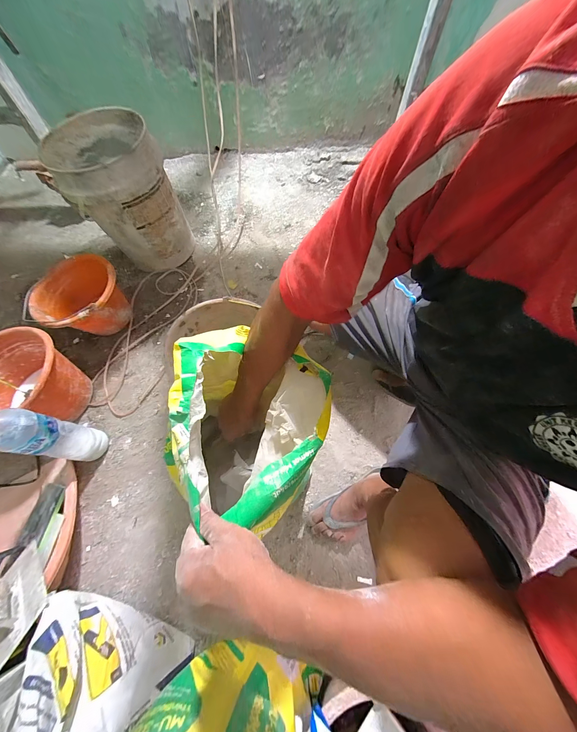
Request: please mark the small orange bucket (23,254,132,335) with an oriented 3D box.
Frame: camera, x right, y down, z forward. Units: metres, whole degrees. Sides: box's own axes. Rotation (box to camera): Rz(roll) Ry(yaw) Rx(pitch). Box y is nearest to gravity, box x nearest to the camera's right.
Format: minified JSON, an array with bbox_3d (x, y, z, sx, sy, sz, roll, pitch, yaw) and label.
[{"bbox_3d":[-0.646,-0.204,0.833,0.237,0.181,0.252,-1,68,2],"label":"small orange bucket"}]

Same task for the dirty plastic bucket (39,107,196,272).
[{"bbox_3d":[-0.523,-0.549,0.861,0.264,0.375,0.279,-1,68,2],"label":"dirty plastic bucket"}]

